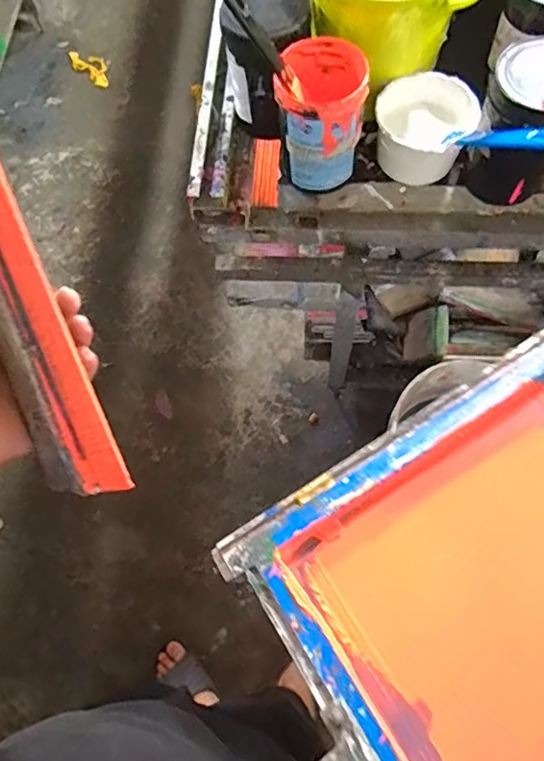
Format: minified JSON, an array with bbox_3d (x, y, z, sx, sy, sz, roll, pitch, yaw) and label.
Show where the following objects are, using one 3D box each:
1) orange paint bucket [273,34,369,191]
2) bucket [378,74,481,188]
[{"bbox_3d":[0.060,-0.338,0.695,0.103,0.137,0.114,2,71,2],"label":"orange paint bucket"},{"bbox_3d":[0.205,-0.332,0.715,0.136,0.074,0.115,6,71,3],"label":"bucket"}]

